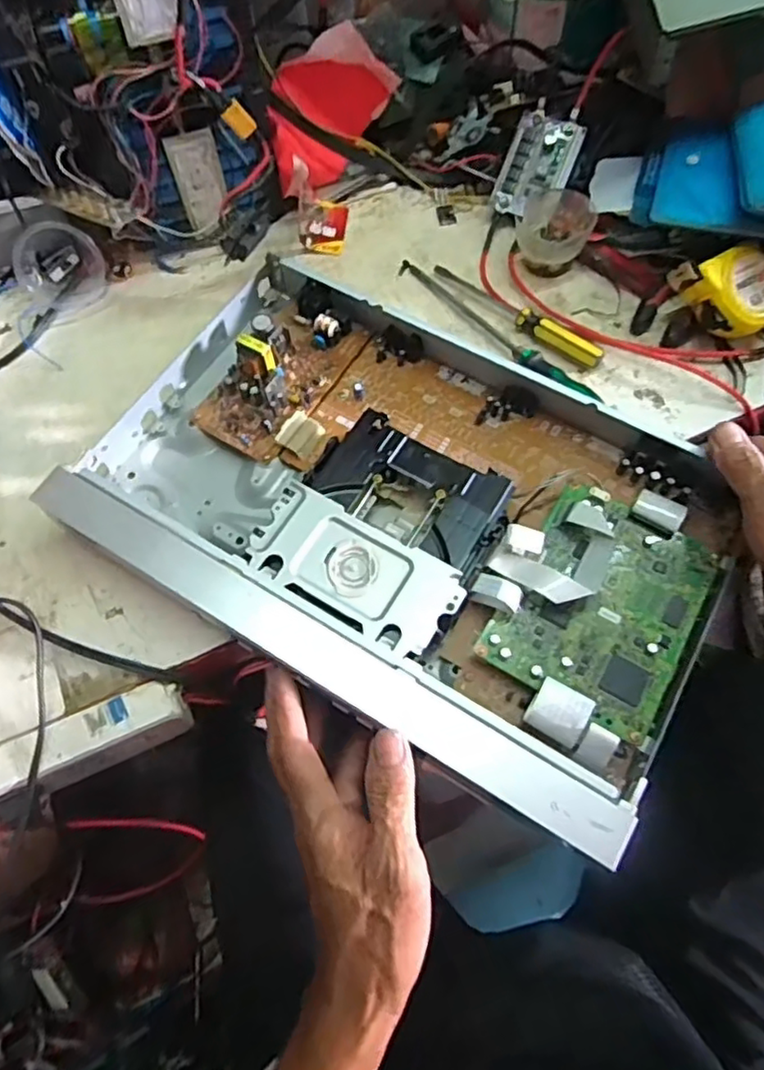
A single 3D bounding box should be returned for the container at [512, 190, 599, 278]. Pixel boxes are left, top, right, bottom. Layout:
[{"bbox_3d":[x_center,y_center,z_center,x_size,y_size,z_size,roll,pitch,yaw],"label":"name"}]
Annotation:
[{"bbox_3d":[0.152,-0.268,0.578,0.062,0.038,0.070,-3,64,1],"label":"container"}]

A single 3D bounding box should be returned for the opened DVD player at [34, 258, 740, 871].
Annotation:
[{"bbox_3d":[0.012,-0.018,0.450,0.415,0.049,0.272,29,68,15],"label":"opened DVD player"}]

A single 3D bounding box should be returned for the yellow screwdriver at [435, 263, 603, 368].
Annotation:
[{"bbox_3d":[0.114,-0.192,0.559,0.169,0.018,0.023,38,71,19],"label":"yellow screwdriver"}]

